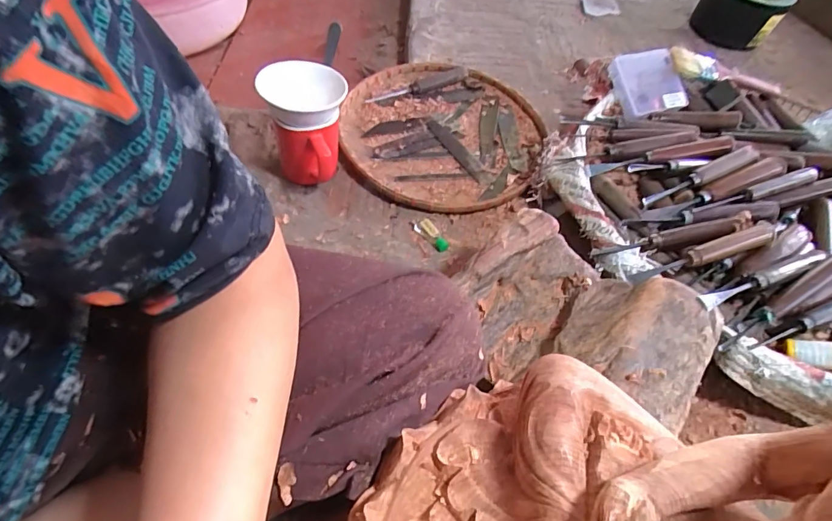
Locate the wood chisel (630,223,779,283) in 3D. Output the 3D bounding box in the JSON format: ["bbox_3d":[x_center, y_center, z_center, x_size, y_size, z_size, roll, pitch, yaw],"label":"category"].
[{"bbox_3d":[0.283,-0.008,0.441,0.174,0.015,0.018,-16,58,-17],"label":"wood chisel"}]

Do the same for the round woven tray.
[{"bbox_3d":[0.034,-0.180,0.654,0.279,0.037,0.298,2,54,-3],"label":"round woven tray"}]

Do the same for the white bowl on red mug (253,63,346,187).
[{"bbox_3d":[-0.129,-0.157,0.559,0.091,0.137,0.106,-1,55,-5],"label":"white bowl on red mug"}]

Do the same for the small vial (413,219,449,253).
[{"bbox_3d":[0.020,-0.030,0.544,0.049,0.012,0.019,38,60,21],"label":"small vial"}]

